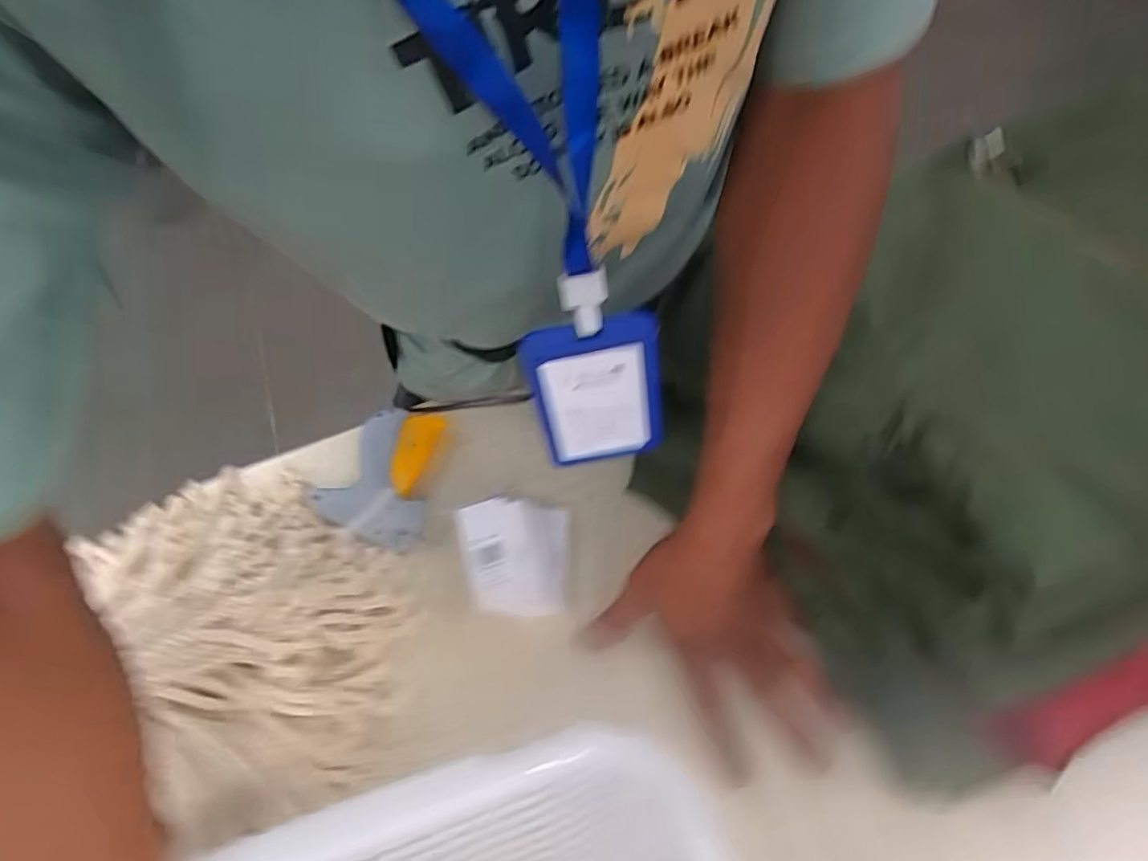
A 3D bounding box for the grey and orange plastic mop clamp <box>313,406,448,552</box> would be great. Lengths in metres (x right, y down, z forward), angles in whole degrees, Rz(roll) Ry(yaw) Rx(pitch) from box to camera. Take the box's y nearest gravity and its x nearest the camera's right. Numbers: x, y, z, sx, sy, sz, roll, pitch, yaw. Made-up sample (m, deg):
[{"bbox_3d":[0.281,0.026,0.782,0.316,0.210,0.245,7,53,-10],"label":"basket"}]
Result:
[{"bbox_3d":[-0.162,0.034,0.508,0.090,0.028,0.121,-1,55,4],"label":"grey and orange plastic mop clamp"}]

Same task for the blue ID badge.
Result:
[{"bbox_3d":[0.013,-0.017,0.347,0.069,0.109,0.007,-12,48,2],"label":"blue ID badge"}]

